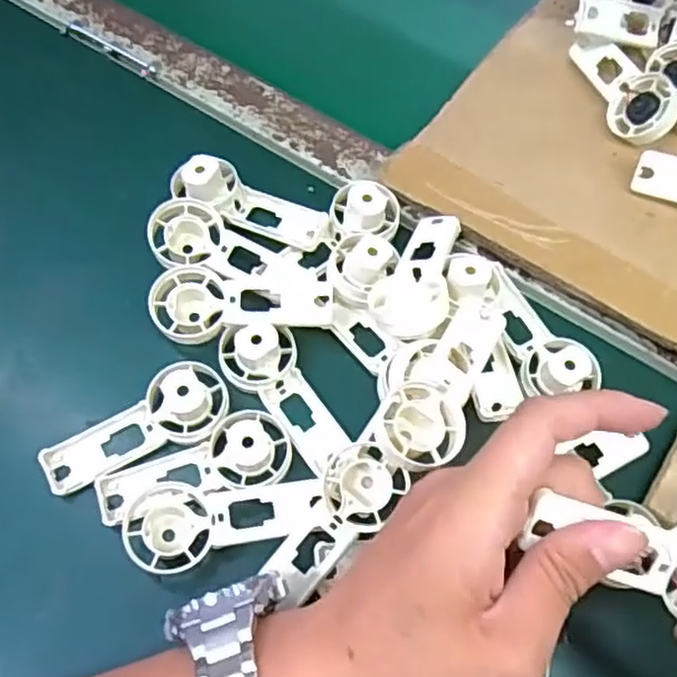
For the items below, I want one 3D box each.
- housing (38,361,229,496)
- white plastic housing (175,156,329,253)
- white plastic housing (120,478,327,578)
[{"bbox_3d":[-0.098,0.043,0.335,0.092,0.022,0.039,-27,69,-17],"label":"housing"},{"bbox_3d":[-0.050,-0.076,0.391,0.090,0.028,0.032,20,64,5],"label":"white plastic housing"},{"bbox_3d":[-0.052,0.087,0.319,0.086,0.021,0.040,1,64,-5],"label":"white plastic housing"}]

